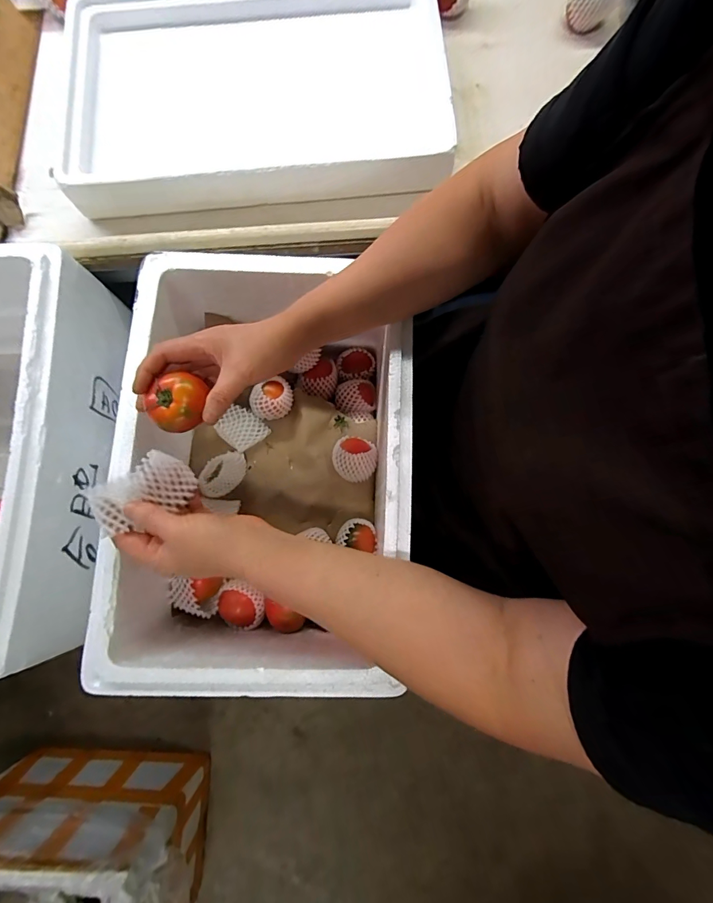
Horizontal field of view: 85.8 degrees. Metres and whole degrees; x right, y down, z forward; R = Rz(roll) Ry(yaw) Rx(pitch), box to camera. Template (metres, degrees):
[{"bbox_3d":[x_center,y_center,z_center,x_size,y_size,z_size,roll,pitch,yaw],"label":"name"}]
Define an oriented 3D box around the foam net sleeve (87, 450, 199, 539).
[{"bbox_3d":[-0.195,0.035,0.351,0.080,0.035,0.053,-27,80,-4],"label":"foam net sleeve"}]

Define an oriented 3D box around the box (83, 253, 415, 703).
[{"bbox_3d":[-0.092,0.027,0.460,0.293,0.174,0.416,2,80,1],"label":"box"}]

